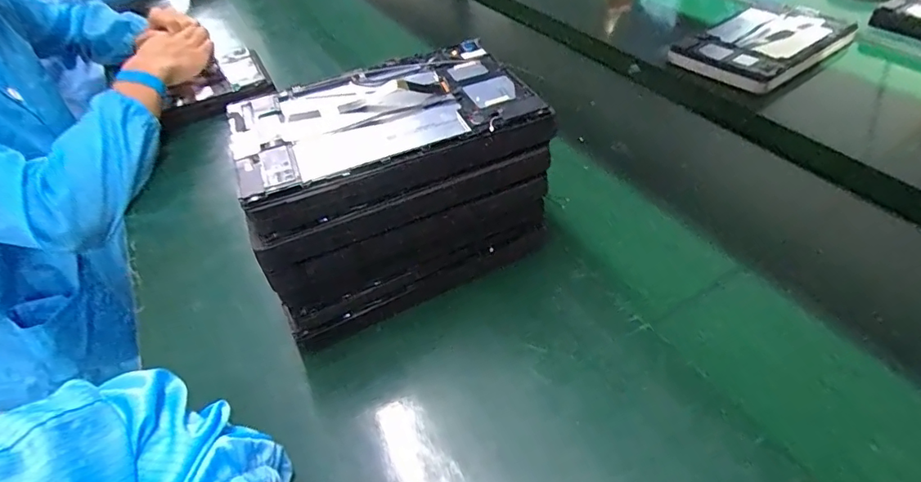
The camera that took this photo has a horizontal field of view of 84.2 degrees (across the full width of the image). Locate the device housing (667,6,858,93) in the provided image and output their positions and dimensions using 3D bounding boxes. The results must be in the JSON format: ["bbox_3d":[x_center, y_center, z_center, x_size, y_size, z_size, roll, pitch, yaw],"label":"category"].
[{"bbox_3d":[0.455,-0.298,0.765,0.236,0.029,0.156,-30,48,-21],"label":"device housing"}]

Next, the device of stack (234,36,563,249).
[{"bbox_3d":[-0.066,-0.099,0.435,0.241,0.037,0.161,-19,45,-10],"label":"device of stack"}]

